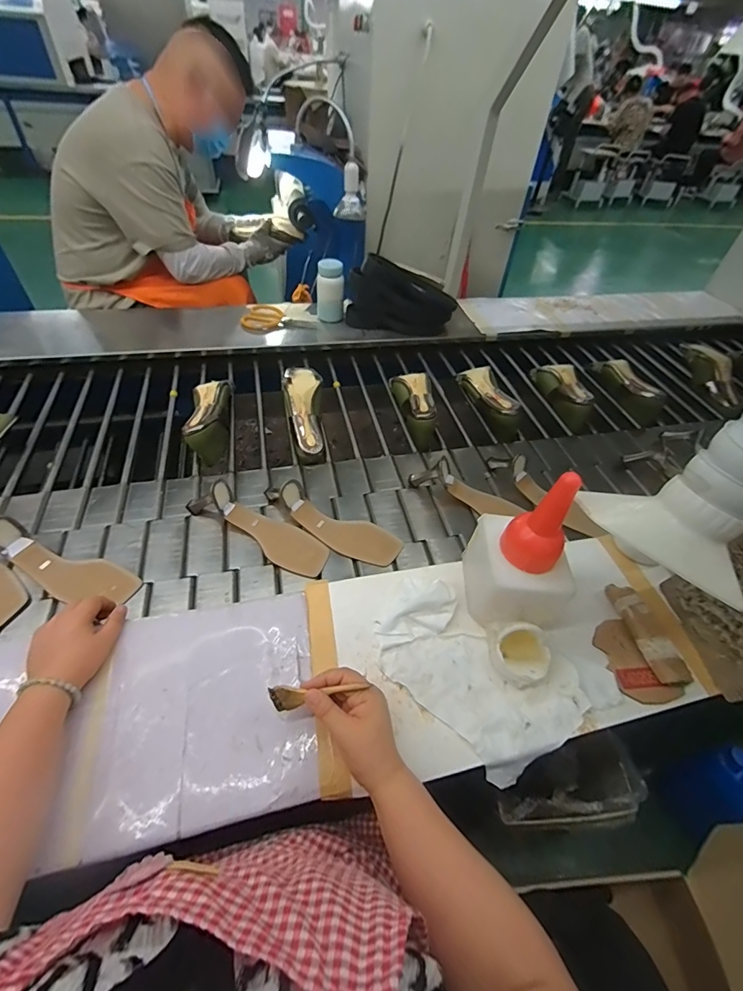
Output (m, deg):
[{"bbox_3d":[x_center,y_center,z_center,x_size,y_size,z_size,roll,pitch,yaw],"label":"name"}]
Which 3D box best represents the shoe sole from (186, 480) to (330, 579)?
[{"bbox_3d":[-0.187,0.044,0.694,0.257,0.058,0.075,26,51,18],"label":"shoe sole"}]

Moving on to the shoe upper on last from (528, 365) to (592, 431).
[{"bbox_3d":[0.459,-0.249,0.985,0.061,0.060,0.206,-9,49,-13],"label":"shoe upper on last"}]

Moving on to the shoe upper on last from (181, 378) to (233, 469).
[{"bbox_3d":[-0.333,-0.156,0.857,0.075,0.093,0.188,3,52,-3],"label":"shoe upper on last"}]

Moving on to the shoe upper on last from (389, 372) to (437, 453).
[{"bbox_3d":[0.096,-0.193,0.922,0.081,0.077,0.204,-2,48,-8],"label":"shoe upper on last"}]

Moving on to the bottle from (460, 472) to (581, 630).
[{"bbox_3d":[0.192,0.070,0.523,0.101,0.220,0.126,-2,50,-6],"label":"bottle"}]

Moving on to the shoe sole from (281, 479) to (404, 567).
[{"bbox_3d":[-0.050,0.043,0.704,0.210,0.060,0.077,24,50,16],"label":"shoe sole"}]

